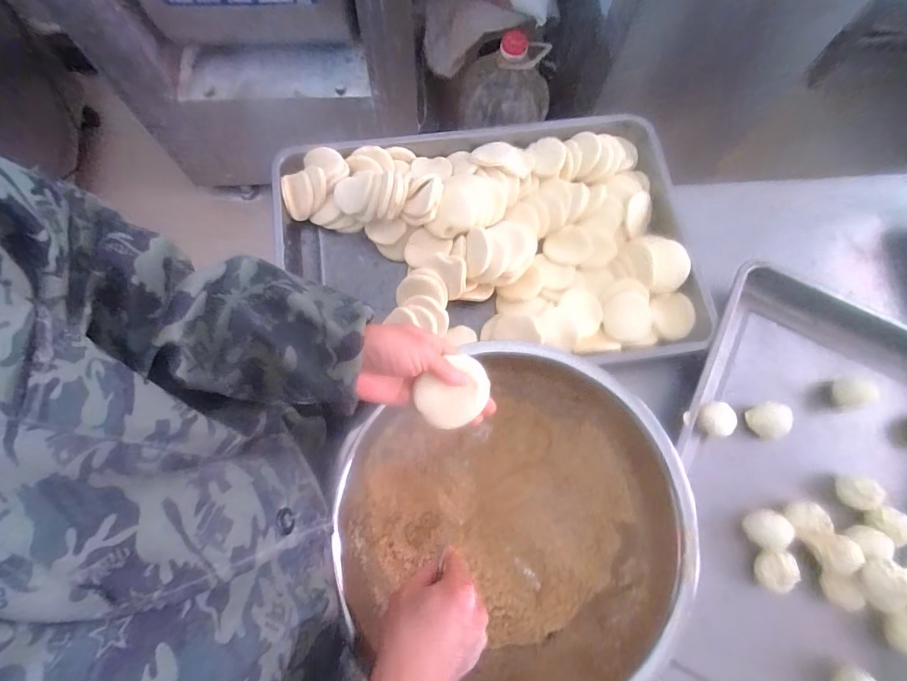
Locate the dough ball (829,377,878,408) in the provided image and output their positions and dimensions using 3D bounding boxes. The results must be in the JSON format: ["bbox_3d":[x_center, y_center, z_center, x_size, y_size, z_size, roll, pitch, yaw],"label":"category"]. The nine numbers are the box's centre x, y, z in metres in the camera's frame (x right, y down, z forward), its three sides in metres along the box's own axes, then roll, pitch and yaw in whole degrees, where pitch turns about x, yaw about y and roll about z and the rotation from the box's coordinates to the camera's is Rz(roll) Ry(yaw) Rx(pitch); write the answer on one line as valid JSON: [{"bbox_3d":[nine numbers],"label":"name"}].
[{"bbox_3d":[0.571,0.074,0.637,0.041,0.033,0.042,1,75,-2],"label":"dough ball"}]

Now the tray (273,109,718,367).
[{"bbox_3d":[0.057,-0.140,0.652,0.601,0.068,0.394,-9,75,-4],"label":"tray"}]

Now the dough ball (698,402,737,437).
[{"bbox_3d":[0.352,0.109,0.607,0.046,0.039,0.045,1,75,-2],"label":"dough ball"}]

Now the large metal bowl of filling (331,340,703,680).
[{"bbox_3d":[0.066,0.197,0.517,0.349,0.160,0.343,1,75,-2],"label":"large metal bowl of filling"}]

